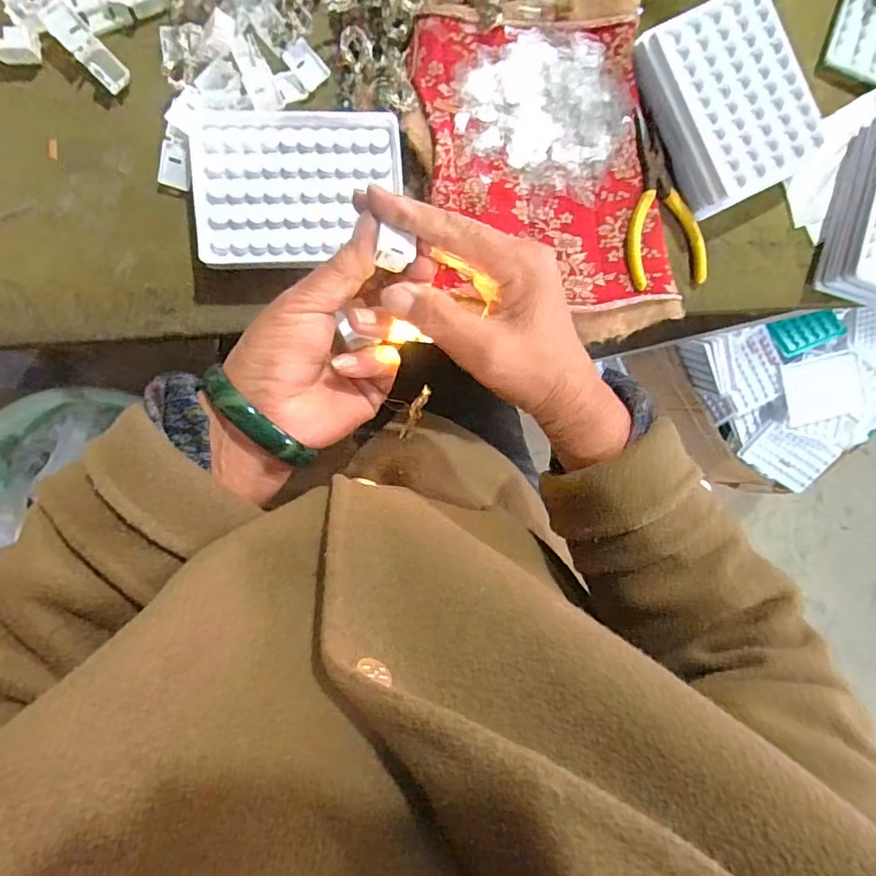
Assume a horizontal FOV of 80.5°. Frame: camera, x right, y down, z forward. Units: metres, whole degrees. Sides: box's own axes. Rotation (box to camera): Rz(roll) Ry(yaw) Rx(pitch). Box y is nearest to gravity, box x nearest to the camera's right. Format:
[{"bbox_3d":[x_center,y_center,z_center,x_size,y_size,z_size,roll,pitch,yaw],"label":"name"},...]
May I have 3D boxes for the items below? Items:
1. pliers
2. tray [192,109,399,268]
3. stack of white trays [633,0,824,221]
[{"bbox_3d":[0.165,-0.169,0.370,0.065,0.014,0.118,-3,95,-7],"label":"pliers"},{"bbox_3d":[-0.090,-0.163,0.339,0.129,0.016,0.097,-3,95,-7],"label":"tray"},{"bbox_3d":[0.201,-0.232,0.360,0.094,0.028,0.124,-28,97,-4],"label":"stack of white trays"}]

